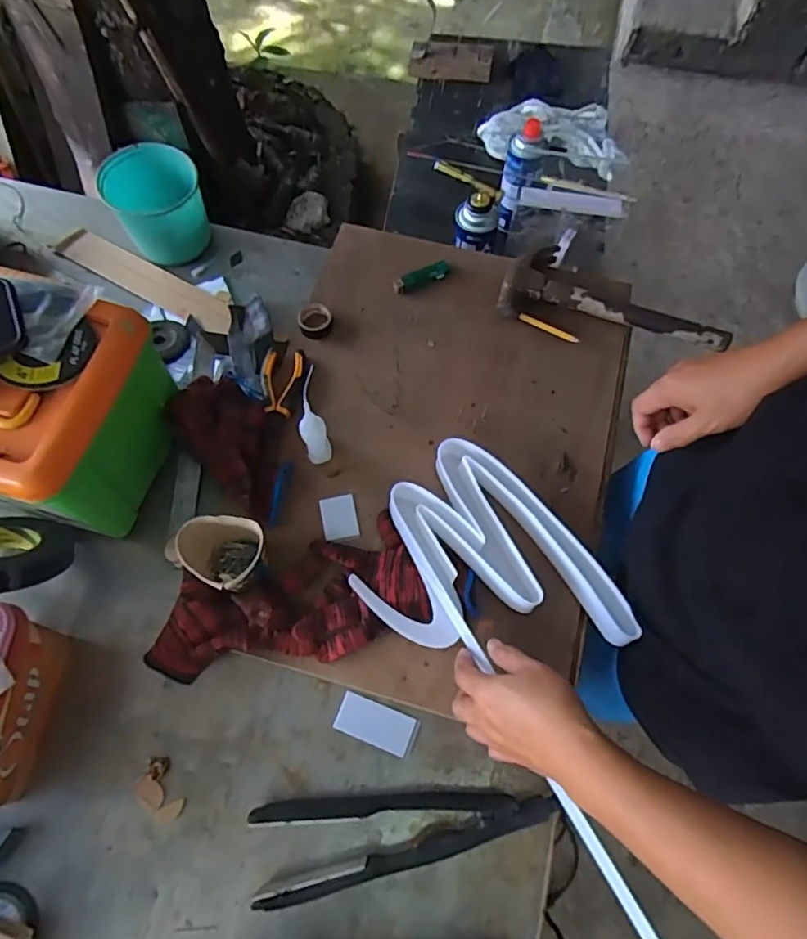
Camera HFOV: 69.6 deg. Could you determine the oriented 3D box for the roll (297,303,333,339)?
[{"bbox_3d":[-0.115,-0.194,0.762,0.043,0.016,0.050,4,68,2],"label":"roll"}]

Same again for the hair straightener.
[{"bbox_3d":[0.002,0.336,0.534,0.267,0.054,0.071,-5,68,-2],"label":"hair straightener"}]

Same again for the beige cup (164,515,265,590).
[{"bbox_3d":[-0.187,0.091,0.600,0.092,0.079,0.071,7,69,3],"label":"beige cup"}]

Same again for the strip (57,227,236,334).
[{"bbox_3d":[-0.357,-0.267,0.820,0.305,0.017,0.055,29,68,13],"label":"strip"}]

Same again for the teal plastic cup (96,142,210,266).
[{"bbox_3d":[-0.335,-0.363,0.806,0.117,0.099,0.128,0,68,0],"label":"teal plastic cup"}]

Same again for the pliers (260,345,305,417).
[{"bbox_3d":[-0.154,-0.110,0.728,0.049,0.019,0.096,8,69,4],"label":"pliers"}]

